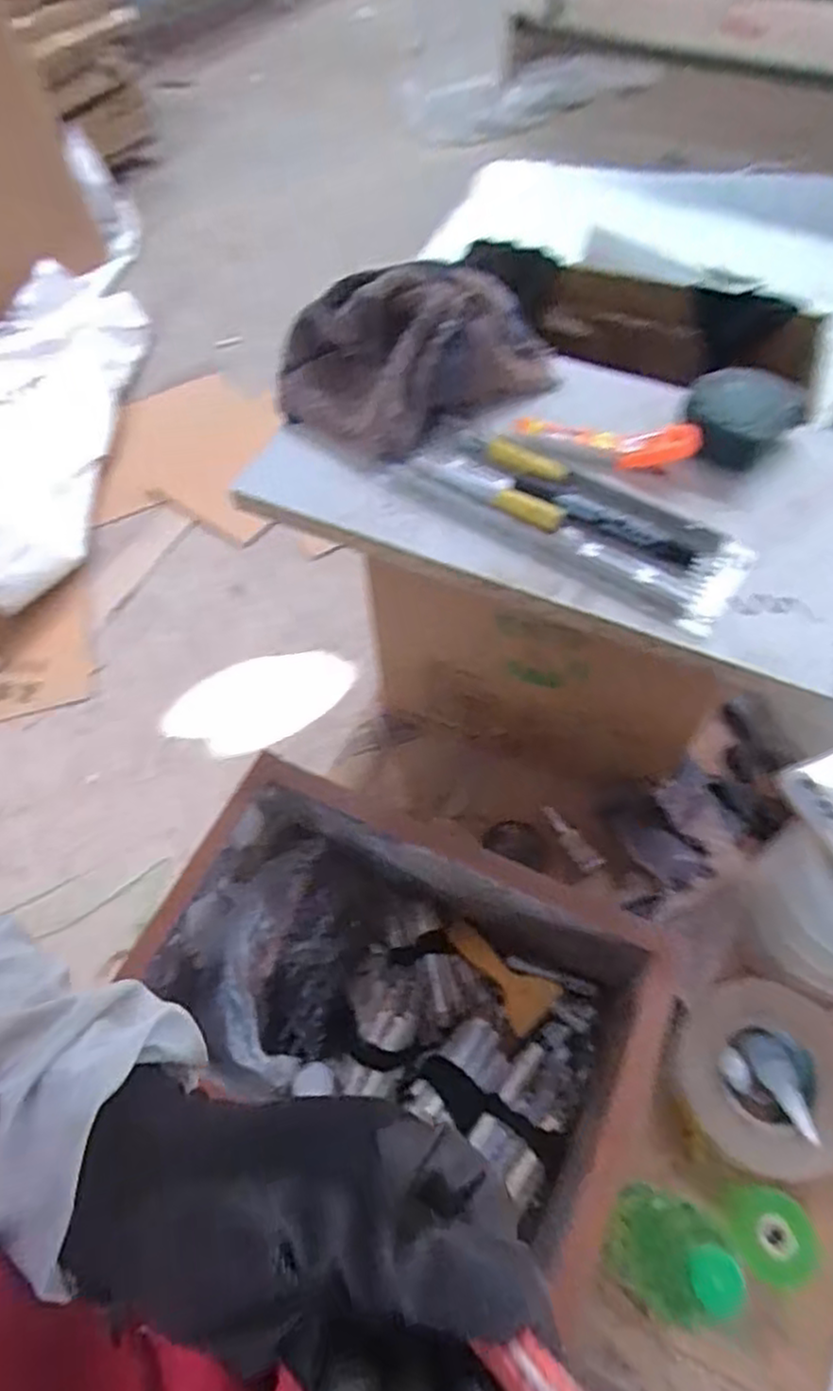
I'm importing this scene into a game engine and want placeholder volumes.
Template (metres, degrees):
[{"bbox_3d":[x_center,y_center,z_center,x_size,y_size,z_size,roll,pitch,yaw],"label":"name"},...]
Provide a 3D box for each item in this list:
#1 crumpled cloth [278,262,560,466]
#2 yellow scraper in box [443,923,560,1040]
[{"bbox_3d":[0.000,-0.241,0.506,0.202,0.071,0.130,-9,58,-1],"label":"crumpled cloth"},{"bbox_3d":[0.076,0.240,0.634,0.050,0.025,0.107,-33,62,-15],"label":"yellow scraper in box"}]

